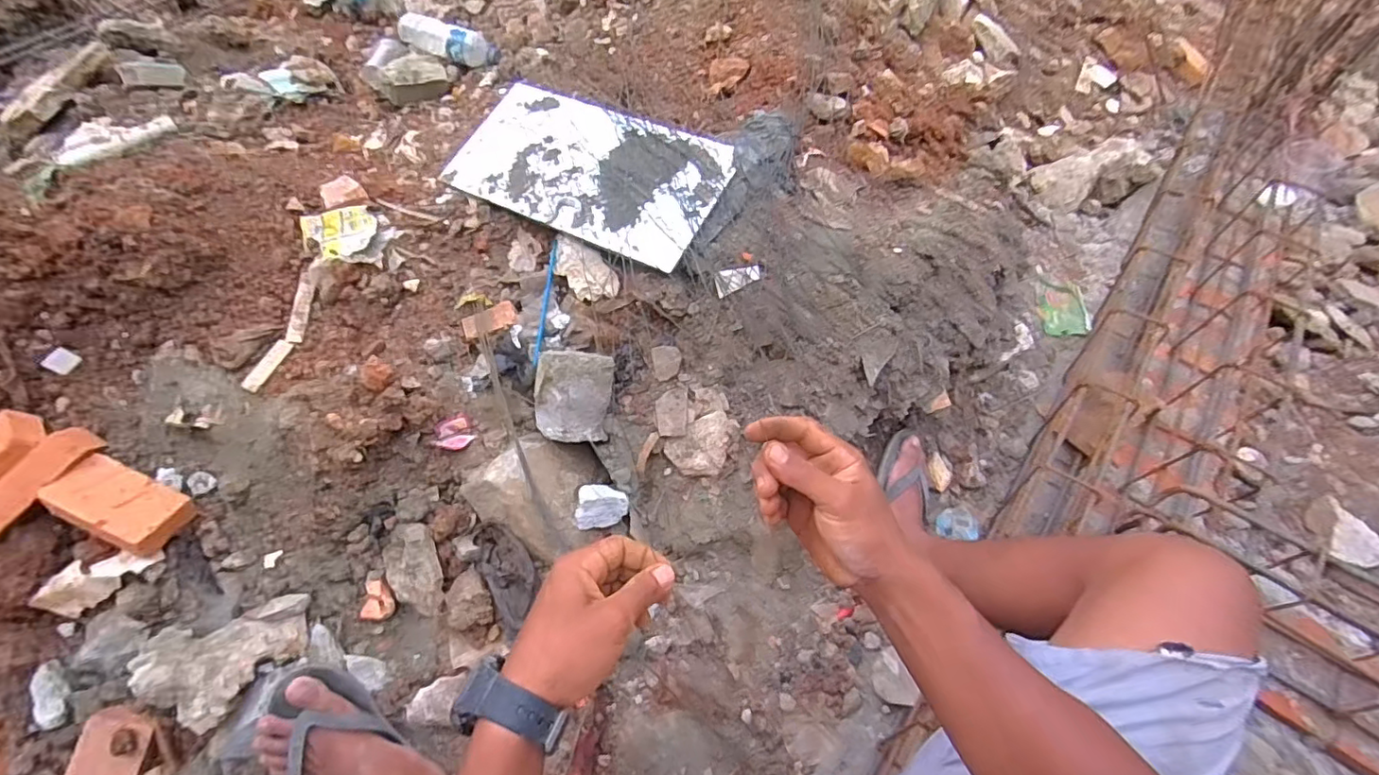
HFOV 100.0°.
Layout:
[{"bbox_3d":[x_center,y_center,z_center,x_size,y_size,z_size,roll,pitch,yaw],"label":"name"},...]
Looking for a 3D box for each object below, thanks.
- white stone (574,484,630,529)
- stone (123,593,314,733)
[{"bbox_3d":[-0.128,0.171,0.850,0.073,0.030,0.061,-2,57,-1],"label":"white stone"},{"bbox_3d":[-0.563,0.334,0.699,0.166,0.064,0.133,-18,59,-11],"label":"stone"}]

